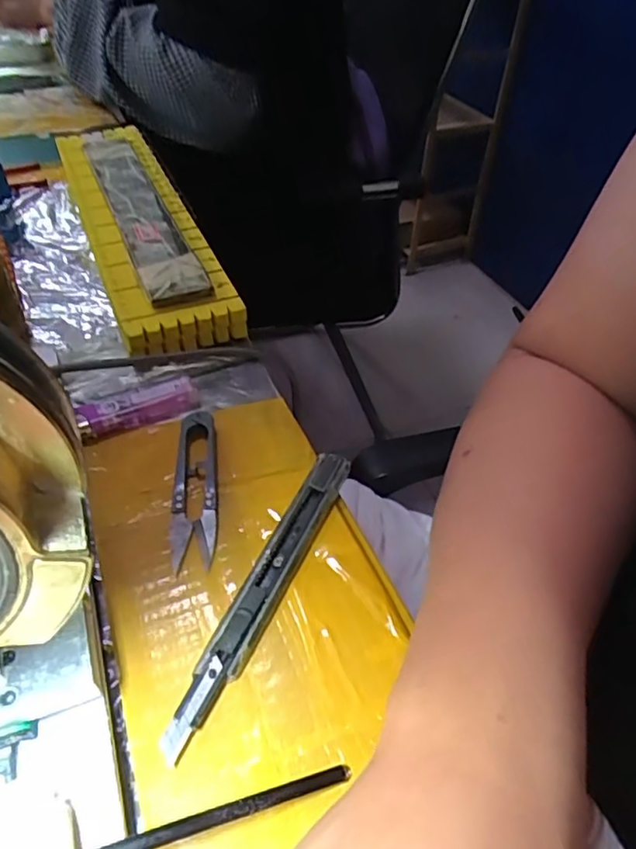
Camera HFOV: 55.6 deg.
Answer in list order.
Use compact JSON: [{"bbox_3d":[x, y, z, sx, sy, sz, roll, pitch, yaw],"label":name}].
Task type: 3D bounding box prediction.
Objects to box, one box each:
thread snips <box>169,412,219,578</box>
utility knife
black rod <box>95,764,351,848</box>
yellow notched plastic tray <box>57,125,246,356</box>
[{"bbox_3d":[-0.067,0.032,0.326,0.023,0.009,0.100,-5,46,-6],"label":"thread snips"},{"bbox_3d":[-0.025,0.073,0.280,0.021,0.012,0.157,19,49,16],"label":"utility knife"},{"bbox_3d":[-0.029,0.132,0.206,0.092,0.004,0.006,-1,43,-29],"label":"black rod"},{"bbox_3d":[-0.149,-0.169,0.494,0.082,0.035,0.328,-17,49,-17],"label":"yellow notched plastic tray"}]

